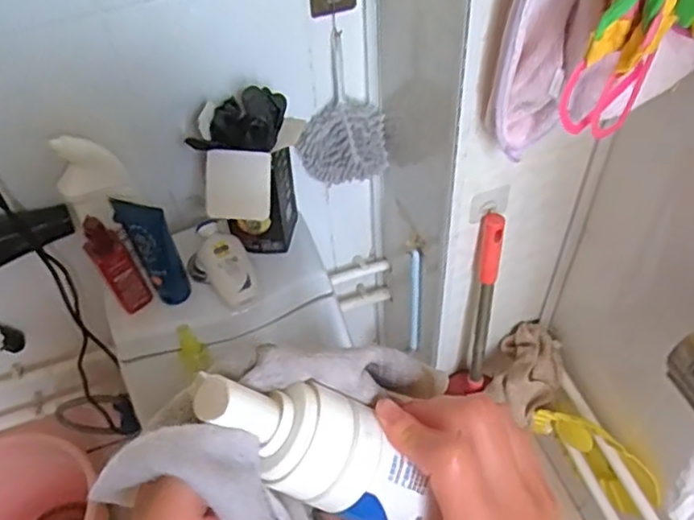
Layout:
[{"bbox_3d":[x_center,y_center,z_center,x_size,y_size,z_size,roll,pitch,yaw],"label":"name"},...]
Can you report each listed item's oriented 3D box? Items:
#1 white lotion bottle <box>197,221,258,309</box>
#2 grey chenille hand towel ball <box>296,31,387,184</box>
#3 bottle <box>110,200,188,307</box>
[{"bbox_3d":[-0.175,0.009,0.929,0.069,0.036,0.128,-24,67,-14],"label":"white lotion bottle"},{"bbox_3d":[-0.009,-0.214,0.966,0.137,0.229,0.052,-11,52,-4],"label":"grey chenille hand towel ball"},{"bbox_3d":[-0.258,-0.008,0.869,0.054,0.180,0.045,-26,54,-15],"label":"bottle"}]

